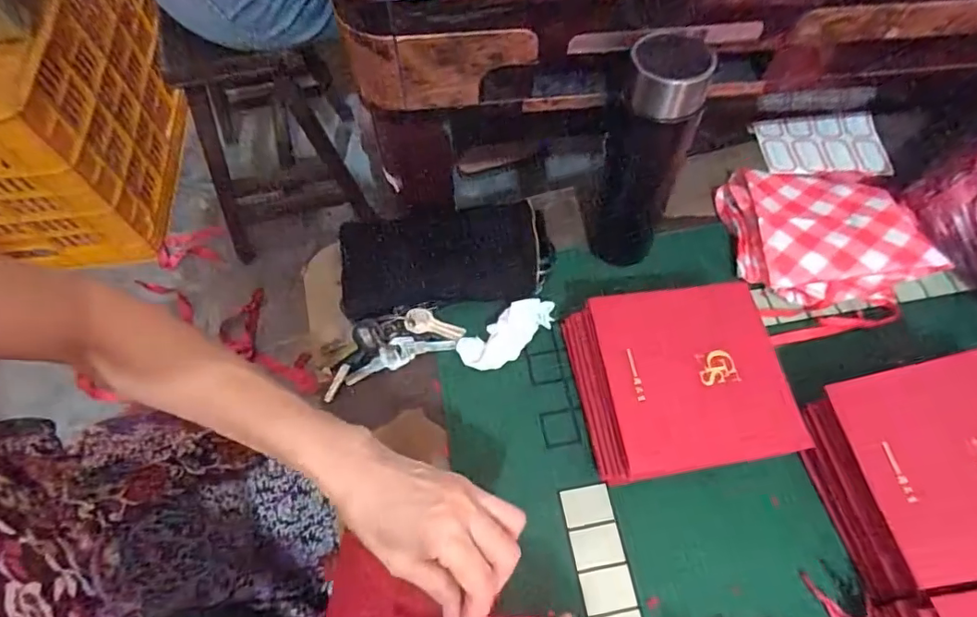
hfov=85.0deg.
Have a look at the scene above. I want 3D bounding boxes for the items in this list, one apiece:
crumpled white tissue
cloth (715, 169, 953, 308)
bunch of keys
[{"bbox_3d":[0.019,0.022,0.484,0.094,0.023,0.038,-27,68,-13],"label":"crumpled white tissue"},{"bbox_3d":[0.320,-0.080,0.516,0.152,0.061,0.151,-3,64,-2],"label":"cloth"},{"bbox_3d":[-0.093,0.033,0.491,0.135,0.034,0.048,-22,67,-11],"label":"bunch of keys"}]

